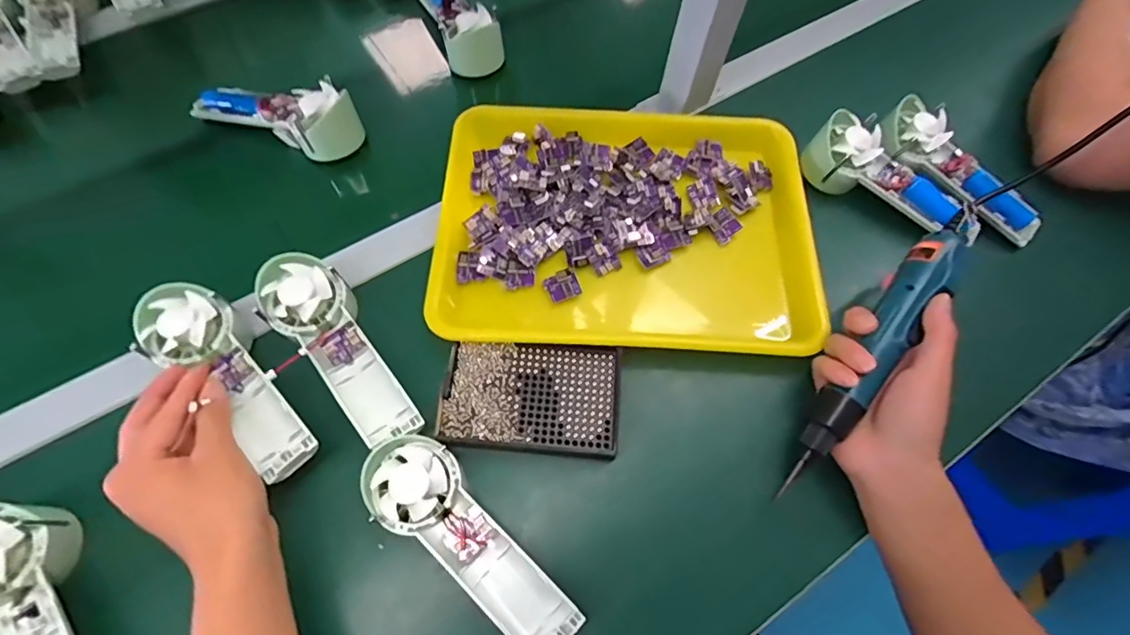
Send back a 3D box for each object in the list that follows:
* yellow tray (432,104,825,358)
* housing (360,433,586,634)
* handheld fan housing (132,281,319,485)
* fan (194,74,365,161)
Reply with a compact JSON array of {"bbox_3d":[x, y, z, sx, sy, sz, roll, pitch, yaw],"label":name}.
[{"bbox_3d":[0.053,-0.092,0.456,0.330,0.033,0.254,3,66,-1],"label":"yellow tray"},{"bbox_3d":[-0.065,0.153,0.338,0.176,0.029,0.058,42,71,15],"label":"housing"},{"bbox_3d":[-0.253,0.049,0.381,0.062,0.040,0.176,-42,78,-18],"label":"handheld fan housing"},{"bbox_3d":[-0.289,-0.211,0.500,0.169,0.045,0.064,21,67,7],"label":"fan"}]

